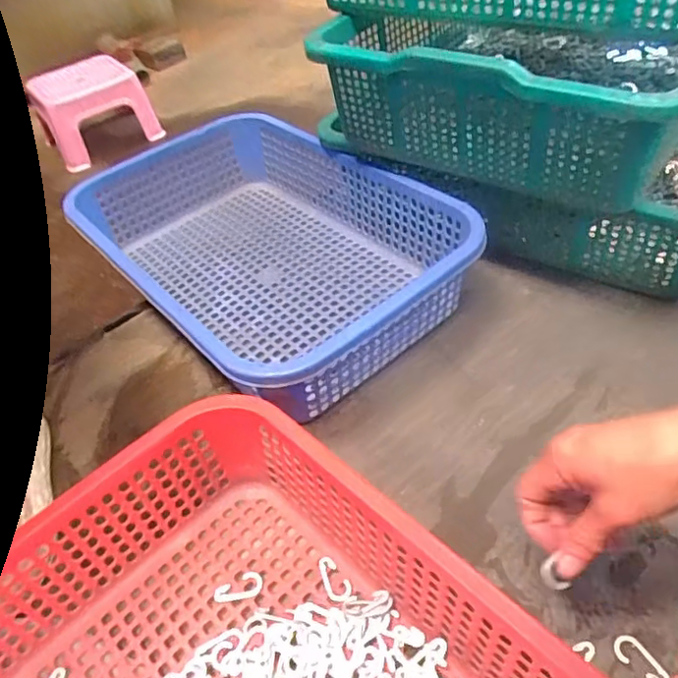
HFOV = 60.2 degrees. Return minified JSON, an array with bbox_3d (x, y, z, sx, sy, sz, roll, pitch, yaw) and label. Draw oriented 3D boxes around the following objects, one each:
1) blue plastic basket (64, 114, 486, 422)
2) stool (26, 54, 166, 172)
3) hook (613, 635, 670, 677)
[{"bbox_3d":[-0.096,-0.108,0.687,0.297,0.113,0.430,-34,50,-25],"label":"blue plastic basket"},{"bbox_3d":[-0.565,-0.537,1.358,0.235,0.158,0.169,-28,48,-20],"label":"stool"},{"bbox_3d":[0.205,0.216,0.396,0.035,0.004,0.019,27,54,30],"label":"hook"}]

